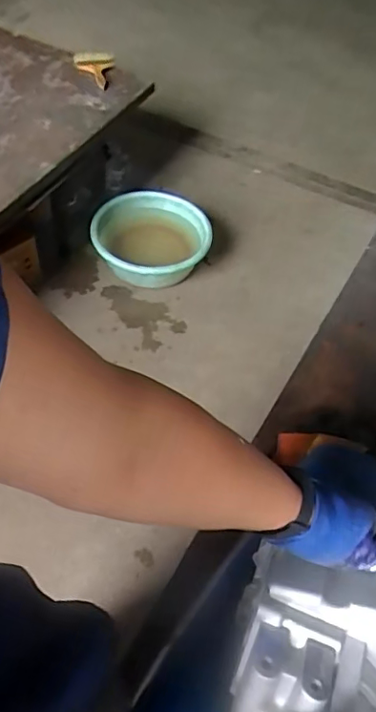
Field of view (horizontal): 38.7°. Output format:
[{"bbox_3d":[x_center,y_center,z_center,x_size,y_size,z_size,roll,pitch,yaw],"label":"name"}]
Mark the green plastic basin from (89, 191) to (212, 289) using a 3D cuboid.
[{"bbox_3d":[-0.128,-0.385,1.852,0.388,0.158,0.389,3,53,-4],"label":"green plastic basin"}]

